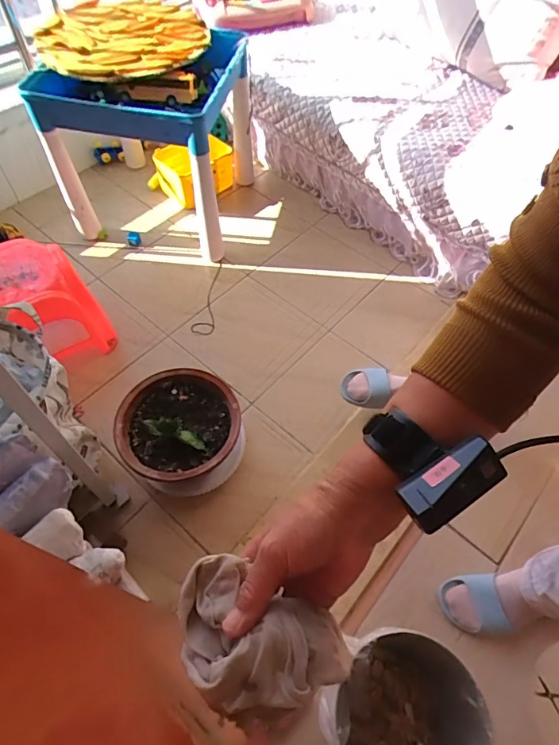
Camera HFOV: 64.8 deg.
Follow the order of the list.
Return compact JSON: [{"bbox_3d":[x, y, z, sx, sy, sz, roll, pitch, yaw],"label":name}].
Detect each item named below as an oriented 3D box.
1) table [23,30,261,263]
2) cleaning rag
[{"bbox_3d":[-0.335,-0.663,1.258,0.424,0.443,0.507,10,58,3],"label":"table"},{"bbox_3d":[-0.017,0.185,0.305,0.124,0.035,0.080,25,60,12],"label":"cleaning rag"}]

